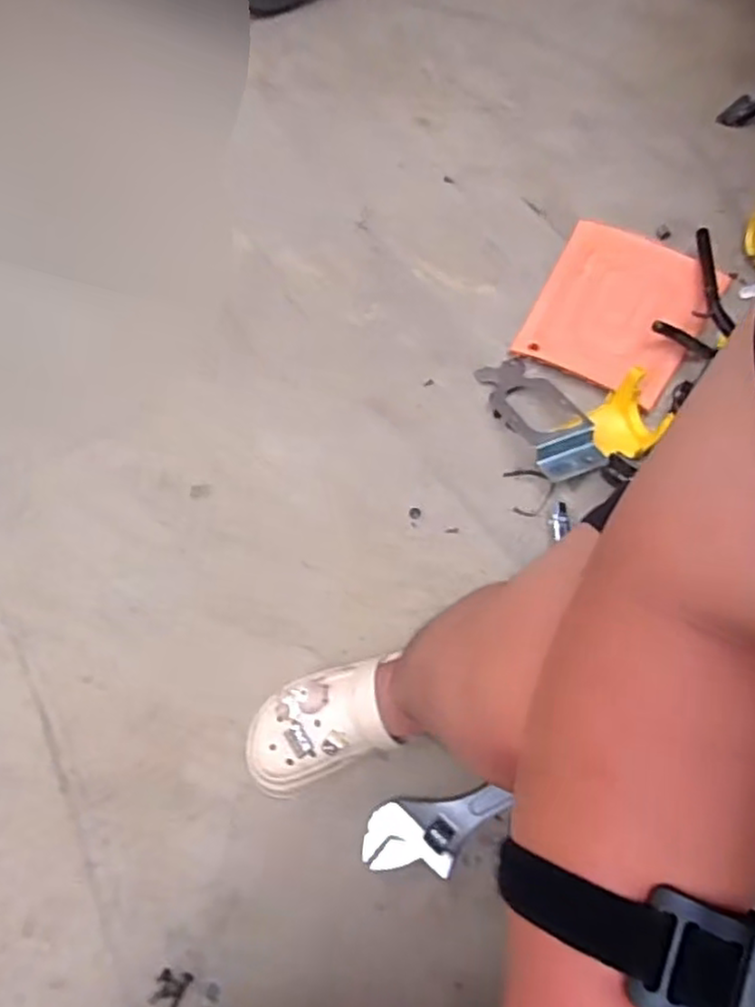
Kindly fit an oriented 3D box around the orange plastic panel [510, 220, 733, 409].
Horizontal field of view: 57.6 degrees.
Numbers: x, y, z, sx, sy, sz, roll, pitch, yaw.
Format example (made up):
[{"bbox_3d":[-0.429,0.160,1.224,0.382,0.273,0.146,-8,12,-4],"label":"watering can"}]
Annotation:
[{"bbox_3d":[0.399,-0.324,1.117,0.251,0.024,0.333,24,65,14],"label":"orange plastic panel"}]

